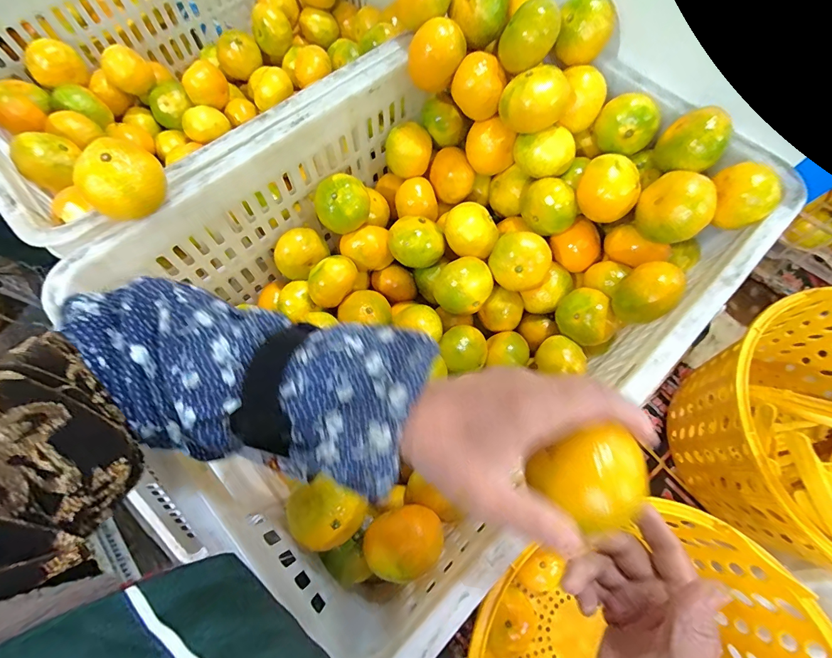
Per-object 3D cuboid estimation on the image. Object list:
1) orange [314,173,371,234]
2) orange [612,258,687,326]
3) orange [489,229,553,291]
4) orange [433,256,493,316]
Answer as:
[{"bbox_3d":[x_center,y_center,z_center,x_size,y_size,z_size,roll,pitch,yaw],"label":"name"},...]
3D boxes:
[{"bbox_3d":[-0.087,-0.146,0.465,0.062,0.062,0.051,-12,71,-6],"label":"orange"},{"bbox_3d":[0.230,-0.032,0.390,0.061,0.067,0.051,-33,74,-12],"label":"orange"},{"bbox_3d":[0.116,-0.071,0.439,0.064,0.064,0.053,31,73,9],"label":"orange"},{"bbox_3d":[0.055,-0.047,0.439,0.057,0.045,0.061,0,70,-1],"label":"orange"}]

